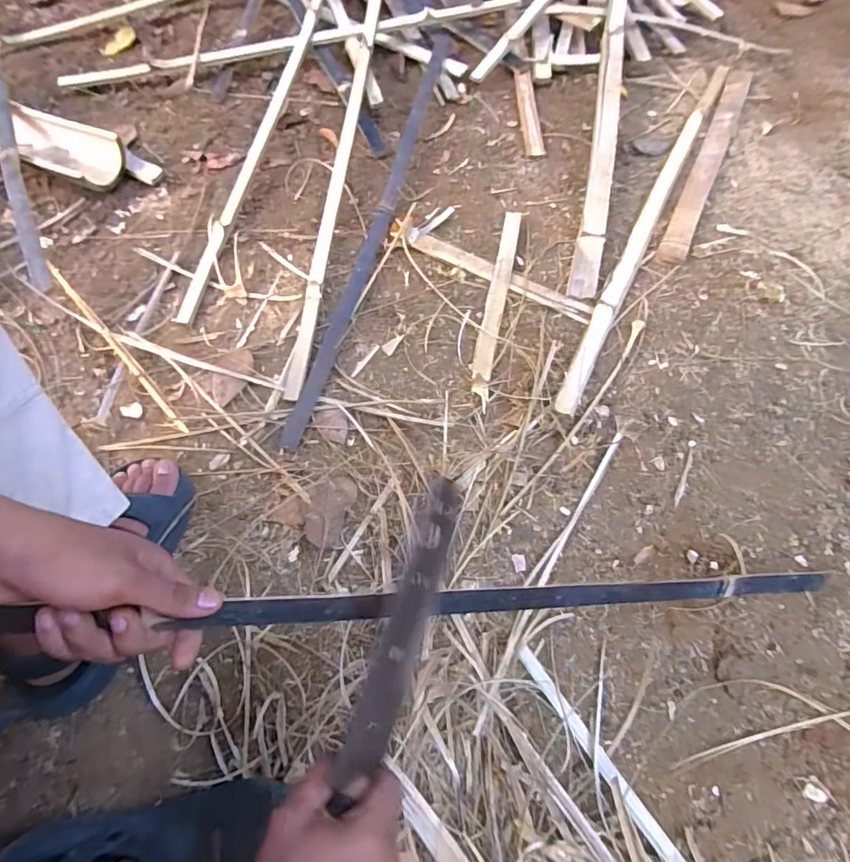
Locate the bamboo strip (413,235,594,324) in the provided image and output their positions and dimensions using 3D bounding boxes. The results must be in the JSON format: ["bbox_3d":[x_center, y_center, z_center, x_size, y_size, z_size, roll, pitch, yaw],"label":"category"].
[{"bbox_3d":[0.117,-0.240,0.779,0.296,0.009,0.030,27,66,12],"label":"bamboo strip"}]

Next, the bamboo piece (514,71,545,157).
[{"bbox_3d":[0.195,-0.598,0.942,0.035,0.010,0.223,-1,63,-2],"label":"bamboo piece"}]

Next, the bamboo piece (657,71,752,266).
[{"bbox_3d":[0.501,-0.483,0.882,0.043,0.014,0.533,24,65,11],"label":"bamboo piece"}]

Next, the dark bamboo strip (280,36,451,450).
[{"bbox_3d":[-0.066,-0.373,0.820,0.038,0.014,0.881,12,67,5],"label":"dark bamboo strip"}]

